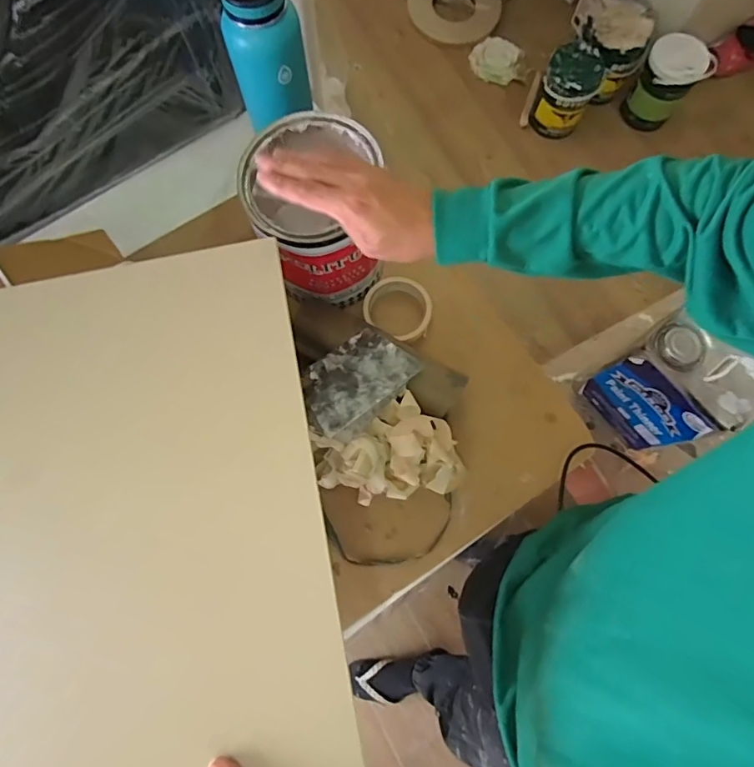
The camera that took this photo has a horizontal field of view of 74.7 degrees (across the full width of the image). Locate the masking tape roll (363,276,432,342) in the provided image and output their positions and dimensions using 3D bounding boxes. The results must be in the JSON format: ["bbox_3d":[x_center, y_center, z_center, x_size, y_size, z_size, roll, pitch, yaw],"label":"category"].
[{"bbox_3d":[0.033,-0.110,0.704,0.095,0.024,0.091,0,76,0],"label":"masking tape roll"}]

